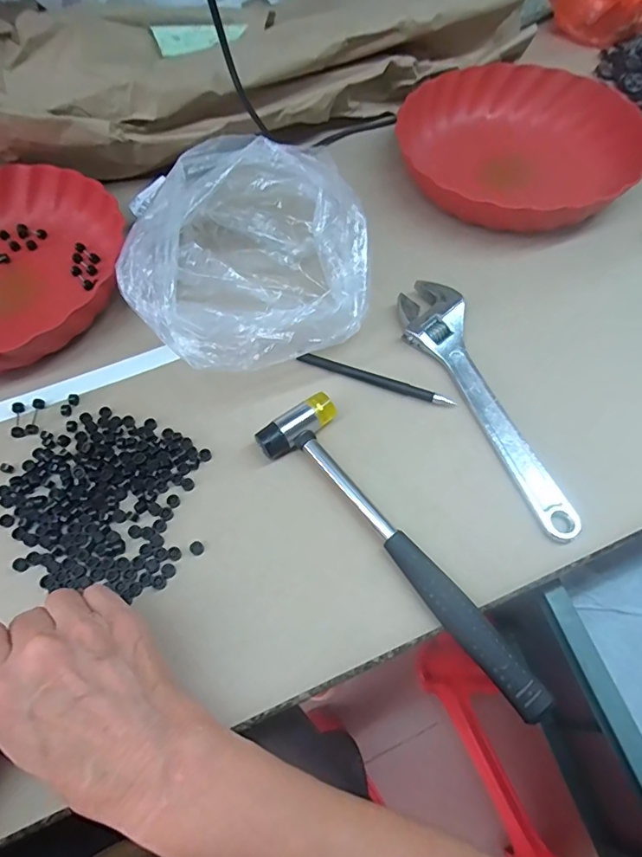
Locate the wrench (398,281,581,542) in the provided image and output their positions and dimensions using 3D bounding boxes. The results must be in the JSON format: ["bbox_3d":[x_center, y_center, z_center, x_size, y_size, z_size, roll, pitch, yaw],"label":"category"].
[{"bbox_3d":[0.126,-0.025,0.390,0.054,0.010,0.239,-19,62,-8],"label":"wrench"}]

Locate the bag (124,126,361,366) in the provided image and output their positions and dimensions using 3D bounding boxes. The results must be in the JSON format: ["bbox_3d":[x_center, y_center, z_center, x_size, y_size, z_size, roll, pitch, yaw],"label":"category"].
[{"bbox_3d":[-0.066,-0.136,0.414,0.194,0.082,0.195,-16,62,-7],"label":"bag"}]

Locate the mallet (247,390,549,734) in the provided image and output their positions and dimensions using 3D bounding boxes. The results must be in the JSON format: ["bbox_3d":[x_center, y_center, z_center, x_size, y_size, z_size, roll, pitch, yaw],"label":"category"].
[{"bbox_3d":[0.057,0.071,0.336,0.061,0.020,0.245,-39,67,-18],"label":"mallet"}]

